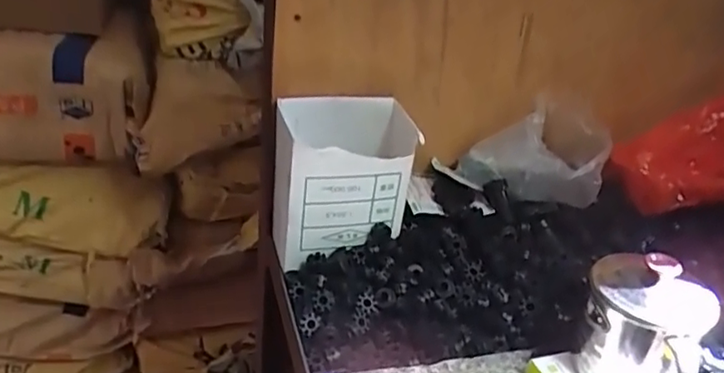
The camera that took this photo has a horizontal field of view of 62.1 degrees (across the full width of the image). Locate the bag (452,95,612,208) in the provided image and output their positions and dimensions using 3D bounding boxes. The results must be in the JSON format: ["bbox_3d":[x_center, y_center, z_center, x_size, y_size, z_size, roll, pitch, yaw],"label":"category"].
[{"bbox_3d":[0.171,-0.026,0.606,0.139,0.109,0.068,9,28,7],"label":"bag"}]

